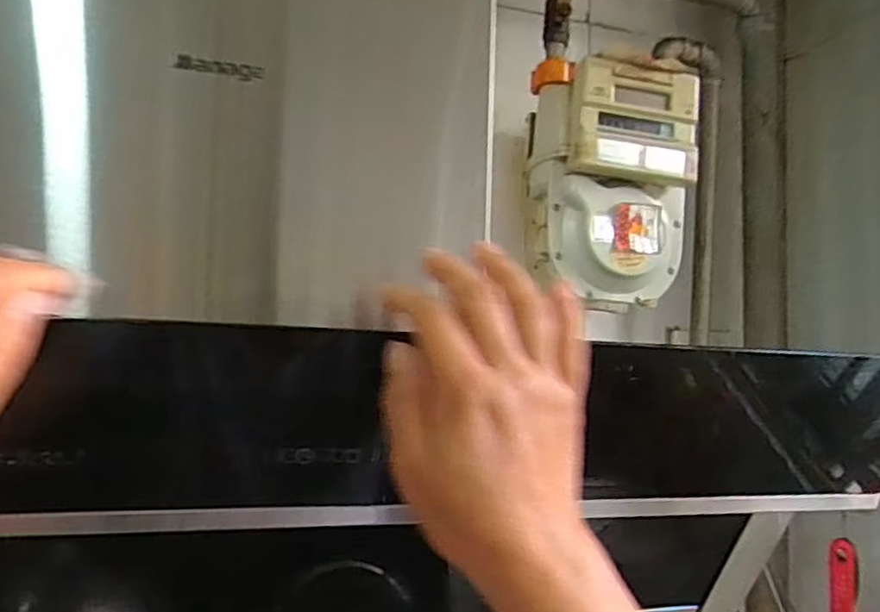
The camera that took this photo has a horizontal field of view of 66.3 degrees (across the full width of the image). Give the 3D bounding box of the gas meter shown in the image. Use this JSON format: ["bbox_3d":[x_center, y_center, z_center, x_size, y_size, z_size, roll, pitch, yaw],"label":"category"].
[{"bbox_3d":[0.185,-0.124,0.719,0.162,0.229,0.112,3,-5,-8],"label":"gas meter"}]

